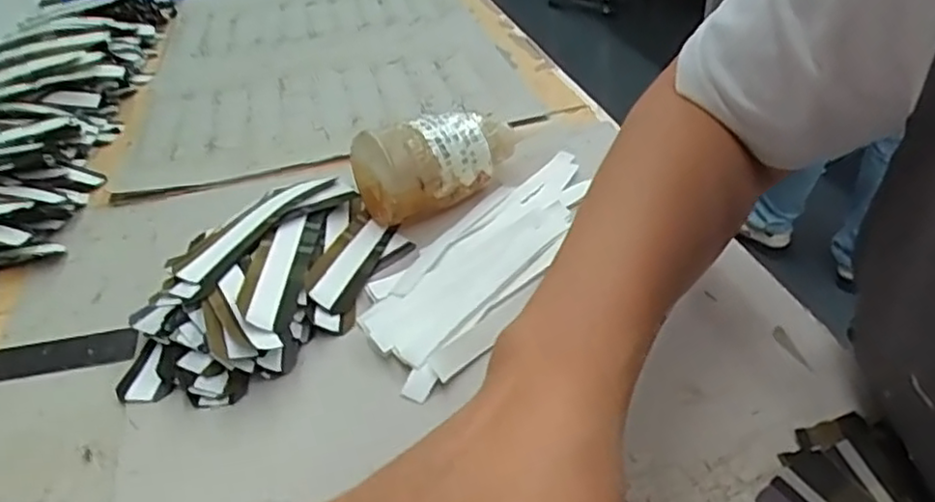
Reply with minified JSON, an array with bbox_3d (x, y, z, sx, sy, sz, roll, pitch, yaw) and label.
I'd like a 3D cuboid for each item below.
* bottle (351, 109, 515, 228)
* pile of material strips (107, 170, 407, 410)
[{"bbox_3d":[-0.025,-0.066,0.488,0.101,0.058,0.051,-25,40,-24],"label":"bottle"},{"bbox_3d":[-0.121,0.009,0.434,0.116,0.042,0.210,14,41,25],"label":"pile of material strips"}]

